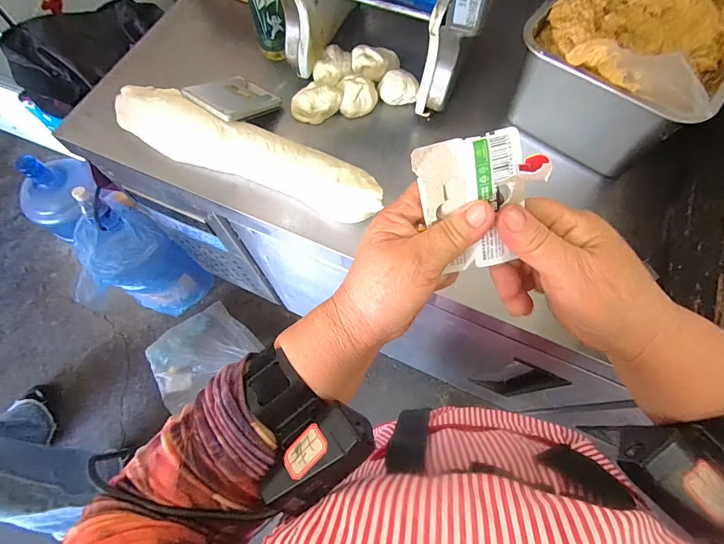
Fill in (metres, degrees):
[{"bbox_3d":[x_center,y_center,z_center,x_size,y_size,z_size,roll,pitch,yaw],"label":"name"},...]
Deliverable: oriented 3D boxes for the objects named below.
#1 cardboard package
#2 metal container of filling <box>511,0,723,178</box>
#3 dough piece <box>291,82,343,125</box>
[{"bbox_3d":[0.073,-0.040,0.224,0.068,0.080,0.016,-15,23,6],"label":"cardboard package"},{"bbox_3d":[0.403,-0.333,0.570,0.246,0.192,0.338,37,72,15],"label":"metal container of filling"},{"bbox_3d":[-0.079,-0.291,0.638,0.086,0.040,0.065,-19,68,-7],"label":"dough piece"}]

